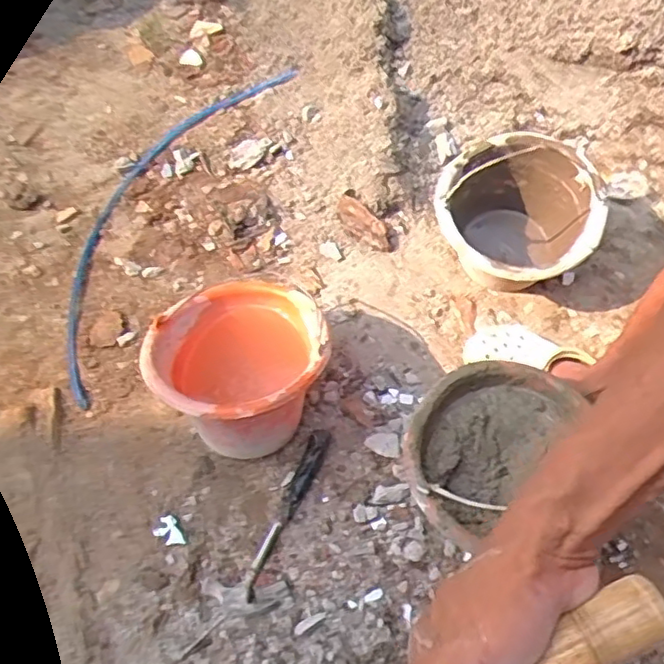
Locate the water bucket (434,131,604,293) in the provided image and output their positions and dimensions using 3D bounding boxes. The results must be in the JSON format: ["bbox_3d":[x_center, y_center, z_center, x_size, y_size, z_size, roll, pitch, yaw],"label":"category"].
[{"bbox_3d":[0.299,-0.165,1.018,0.233,0.188,0.239,-3,61,5],"label":"water bucket"}]

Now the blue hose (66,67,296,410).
[{"bbox_3d":[-0.338,-0.236,1.201,0.236,0.026,0.808,13,64,29],"label":"blue hose"}]

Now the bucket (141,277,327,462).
[{"bbox_3d":[-0.123,0.048,0.891,0.238,0.191,0.221,-40,62,-21],"label":"bucket"}]

